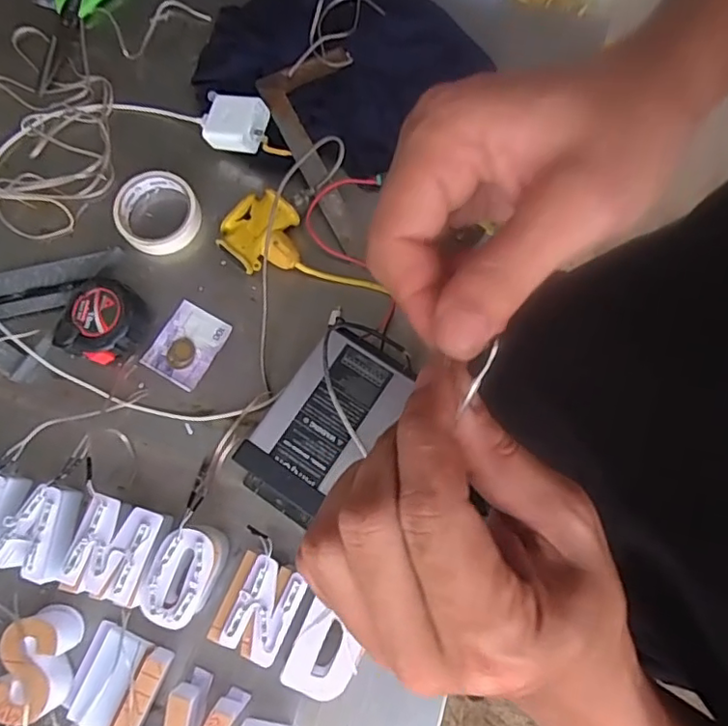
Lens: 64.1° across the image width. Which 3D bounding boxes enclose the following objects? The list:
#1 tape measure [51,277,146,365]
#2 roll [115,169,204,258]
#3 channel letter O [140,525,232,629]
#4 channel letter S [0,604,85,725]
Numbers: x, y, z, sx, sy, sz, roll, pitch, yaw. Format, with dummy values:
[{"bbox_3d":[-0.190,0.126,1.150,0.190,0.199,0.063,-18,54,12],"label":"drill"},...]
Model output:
[{"bbox_3d":[-0.271,-0.045,0.607,0.070,0.035,0.086,18,76,4],"label":"tape measure"},{"bbox_3d":[-0.230,-0.168,0.649,0.092,0.024,0.087,0,75,0],"label":"roll"},{"bbox_3d":[-0.166,0.198,0.547,0.056,0.053,0.091,23,76,6],"label":"channel letter O"},{"bbox_3d":[-0.296,0.274,0.533,0.058,0.052,0.091,3,75,0],"label":"channel letter S"}]

